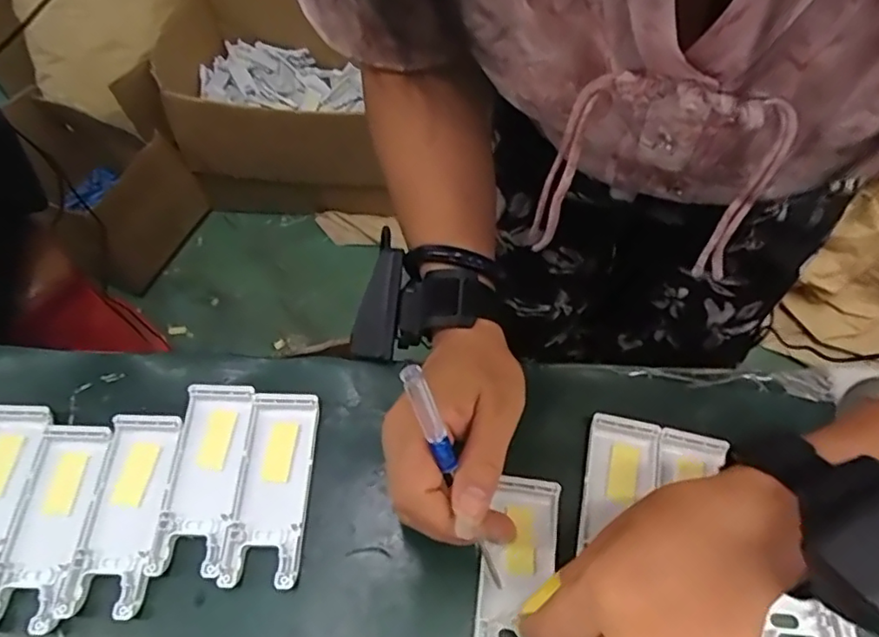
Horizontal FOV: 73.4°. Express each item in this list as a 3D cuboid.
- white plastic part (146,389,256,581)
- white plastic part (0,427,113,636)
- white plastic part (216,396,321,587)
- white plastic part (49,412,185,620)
[{"bbox_3d":[-0.133,0.088,0.332,0.038,0.009,0.103,1,61,1],"label":"white plastic part"},{"bbox_3d":[-0.212,0.110,0.318,0.040,0.011,0.103,0,61,0],"label":"white plastic part"},{"bbox_3d":[-0.094,0.093,0.331,0.040,0.009,0.104,2,61,2],"label":"white plastic part"},{"bbox_3d":[-0.174,0.104,0.322,0.041,0.009,0.103,0,61,1],"label":"white plastic part"}]

